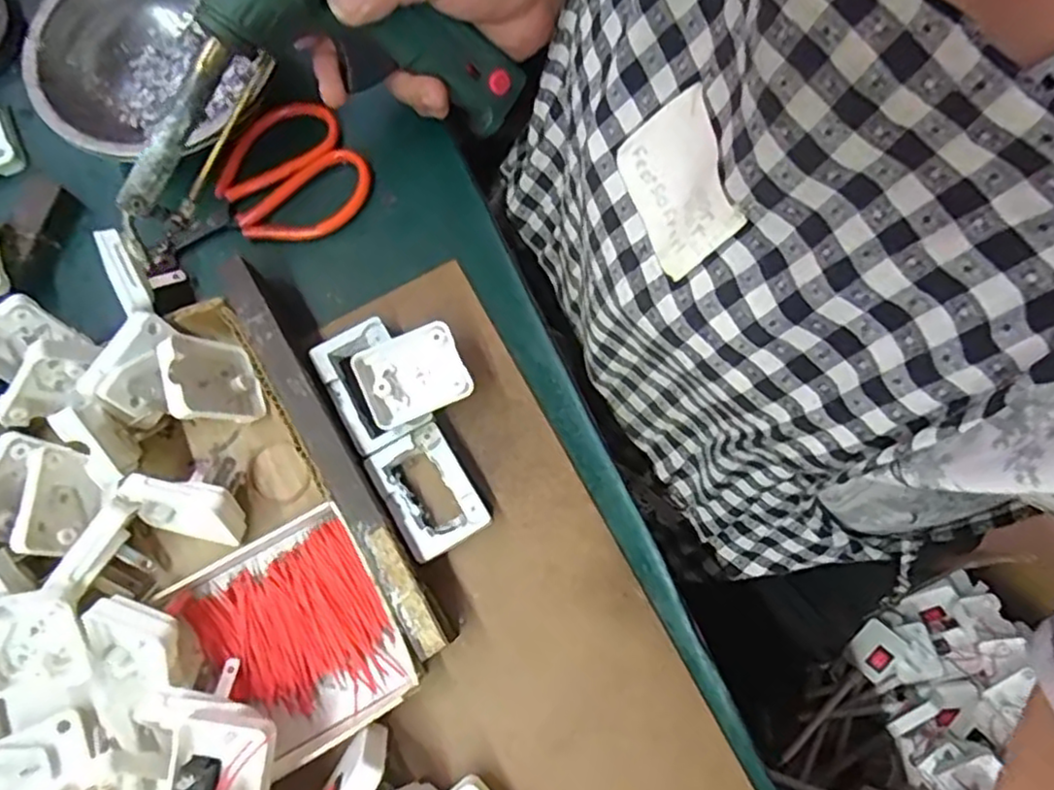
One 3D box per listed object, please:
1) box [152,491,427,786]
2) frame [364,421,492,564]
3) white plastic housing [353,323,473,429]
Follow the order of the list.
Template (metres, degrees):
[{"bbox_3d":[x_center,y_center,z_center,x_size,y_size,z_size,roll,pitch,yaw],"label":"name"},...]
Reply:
[{"bbox_3d":[-0.110,0.113,0.310,0.094,0.020,0.094,-29,78,-5],"label":"box"},{"bbox_3d":[-0.047,0.047,0.327,0.039,0.016,0.057,-31,79,-6],"label":"frame"},{"bbox_3d":[-0.054,-0.009,0.321,0.048,0.010,0.039,-24,89,0],"label":"white plastic housing"}]

